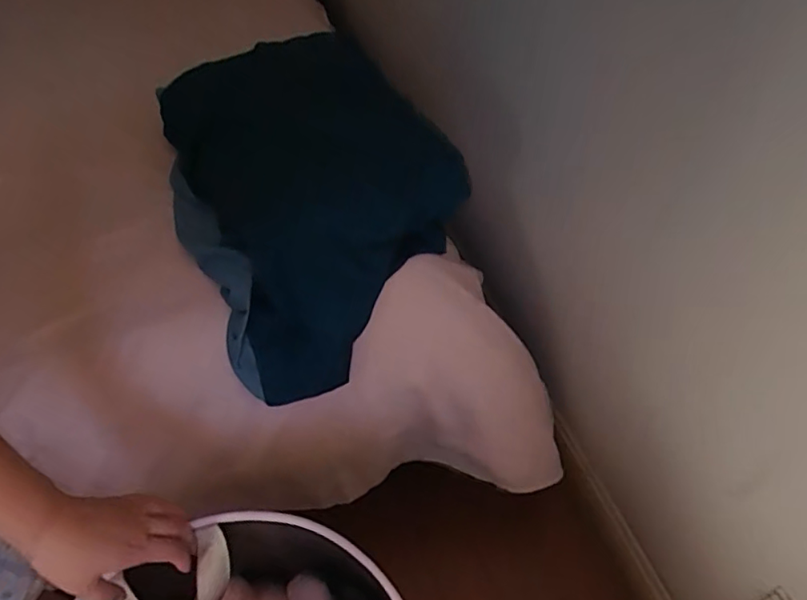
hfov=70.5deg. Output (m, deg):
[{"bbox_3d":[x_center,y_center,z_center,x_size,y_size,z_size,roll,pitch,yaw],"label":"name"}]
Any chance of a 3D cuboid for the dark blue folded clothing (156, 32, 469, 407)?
[{"bbox_3d":[-0.138,-0.156,0.802,0.344,0.191,0.512,-23,50,-13],"label":"dark blue folded clothing"}]

